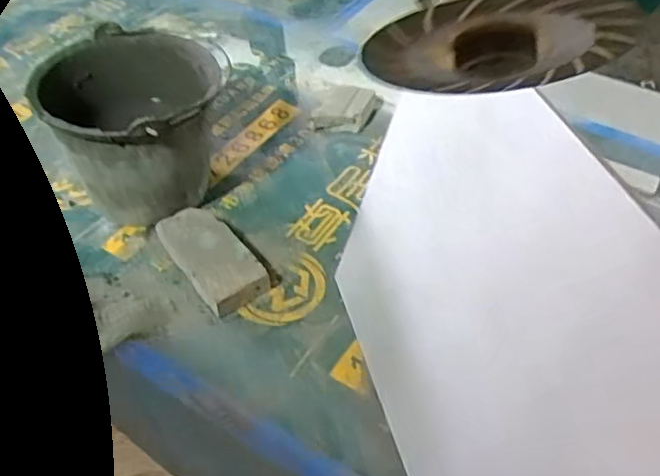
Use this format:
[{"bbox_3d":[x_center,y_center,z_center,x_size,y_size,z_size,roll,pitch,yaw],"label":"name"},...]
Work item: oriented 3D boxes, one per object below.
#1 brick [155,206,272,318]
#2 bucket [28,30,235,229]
[{"bbox_3d":[-0.199,0.030,1.061,0.118,0.047,0.212,-28,53,-25],"label":"brick"},{"bbox_3d":[-0.340,-0.183,1.108,0.278,0.255,0.287,-7,47,-9],"label":"bucket"}]

